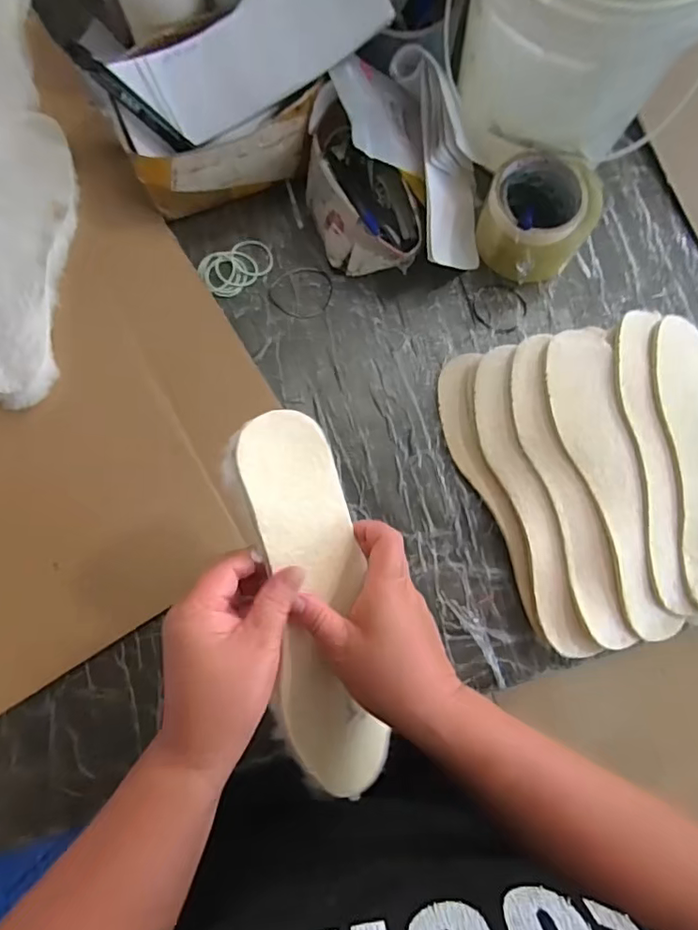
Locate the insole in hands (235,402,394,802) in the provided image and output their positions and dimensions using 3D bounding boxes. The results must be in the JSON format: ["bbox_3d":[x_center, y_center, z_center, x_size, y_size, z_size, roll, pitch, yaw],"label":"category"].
[{"bbox_3d":[-0.020,0.101,0.371,0.090,0.015,0.275,-27,110,-32],"label":"insole in hands"}]

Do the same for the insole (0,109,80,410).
[{"bbox_3d":[-0.312,-0.202,0.510,0.095,0.004,0.288,-5,82,-4],"label":"insole"}]

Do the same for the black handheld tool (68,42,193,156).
[{"bbox_3d":[-0.194,-0.326,0.483,0.123,0.008,0.017,38,81,-13],"label":"black handheld tool"}]

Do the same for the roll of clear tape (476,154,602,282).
[{"bbox_3d":[0.183,-0.243,0.519,0.097,0.072,0.100,0,82,-3],"label":"roll of clear tape"}]

